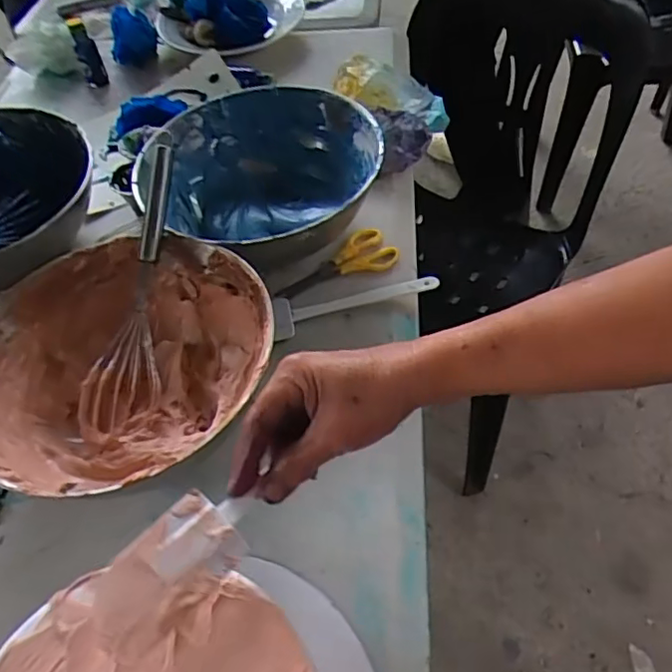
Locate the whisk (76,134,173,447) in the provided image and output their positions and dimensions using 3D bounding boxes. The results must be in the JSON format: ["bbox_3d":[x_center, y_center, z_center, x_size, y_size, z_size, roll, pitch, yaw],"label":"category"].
[{"bbox_3d":[-0.167,-0.044,0.525,0.050,0.062,0.260,6,80,10],"label":"whisk"}]

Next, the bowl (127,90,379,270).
[{"bbox_3d":[-0.078,-0.158,0.631,0.227,0.095,0.218,-3,52,3],"label":"bowl"}]

